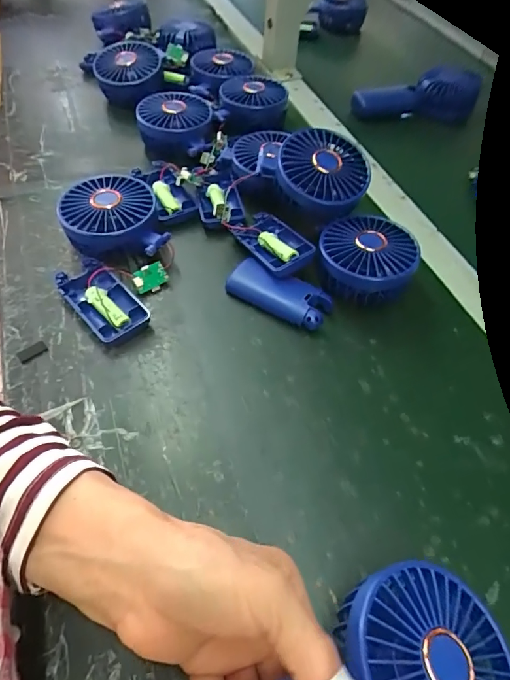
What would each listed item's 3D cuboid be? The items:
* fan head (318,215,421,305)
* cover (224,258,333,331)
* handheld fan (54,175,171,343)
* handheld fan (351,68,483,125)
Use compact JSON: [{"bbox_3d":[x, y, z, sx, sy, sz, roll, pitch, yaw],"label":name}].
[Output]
[{"bbox_3d":[0.104,-0.074,0.394,0.085,0.050,0.079,2,55,-2],"label":"fan head"},{"bbox_3d":[0.022,-0.041,0.383,0.091,0.023,0.038,28,58,15],"label":"cover"},{"bbox_3d":[-0.134,-0.085,0.390,0.094,0.047,0.189,-6,56,-8],"label":"handheld fan"},{"bbox_3d":[0.239,-0.363,0.630,0.183,0.049,0.052,3,55,-2],"label":"handheld fan"}]

